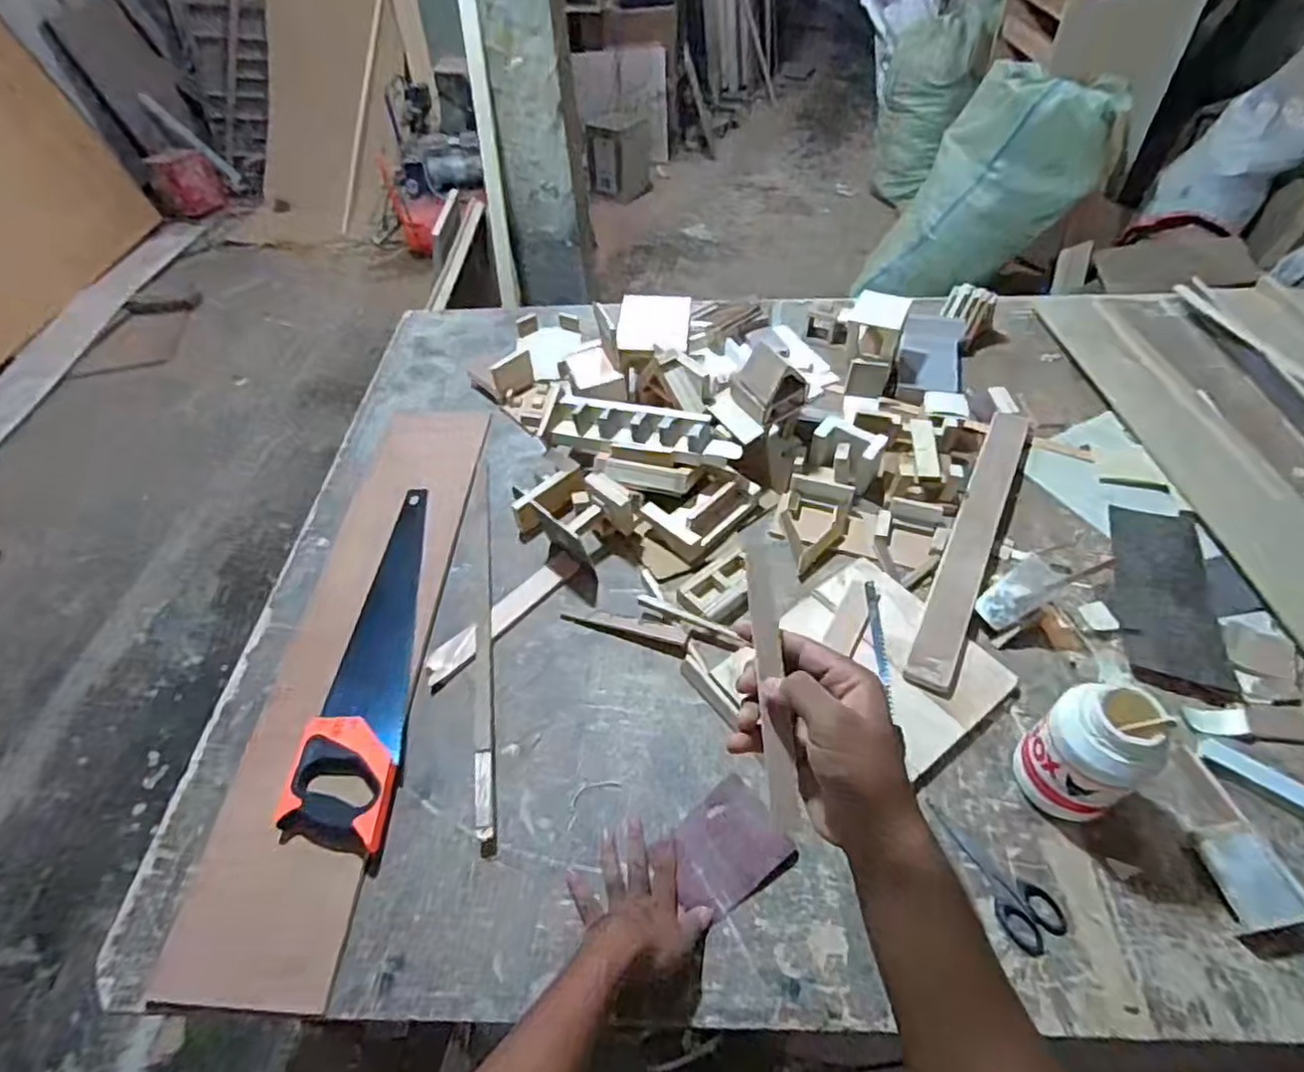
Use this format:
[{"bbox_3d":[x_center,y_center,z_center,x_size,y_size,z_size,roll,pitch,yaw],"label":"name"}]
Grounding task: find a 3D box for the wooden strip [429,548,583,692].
[{"bbox_3d":[-0.196,0.105,0.894,0.046,0.007,0.249,33,60,27],"label":"wooden strip"}]

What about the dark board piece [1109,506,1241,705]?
[{"bbox_3d":[0.665,0.080,0.866,0.115,0.017,0.288,12,52,14],"label":"dark board piece"}]

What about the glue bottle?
[{"bbox_3d":[0.423,0.215,0.662,0.076,0.164,0.091,-32,55,-21],"label":"glue bottle"}]

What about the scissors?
[{"bbox_3d":[0.337,0.335,0.675,0.056,0.006,0.149,-28,54,-18],"label":"scissors"}]

